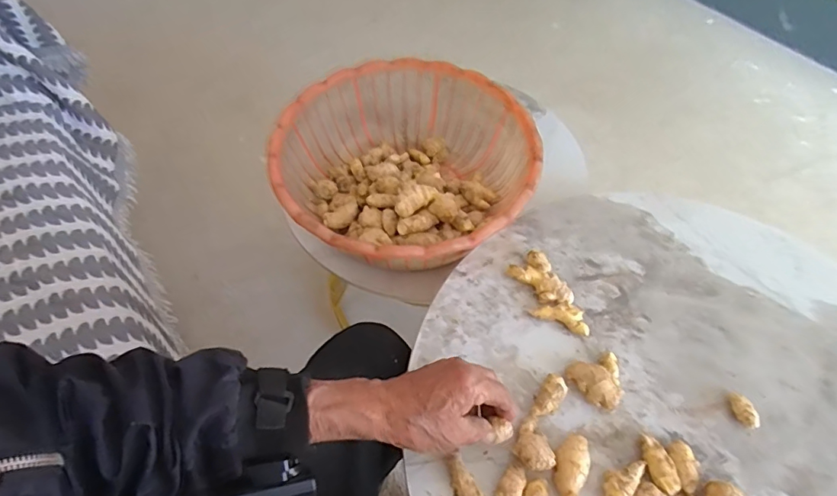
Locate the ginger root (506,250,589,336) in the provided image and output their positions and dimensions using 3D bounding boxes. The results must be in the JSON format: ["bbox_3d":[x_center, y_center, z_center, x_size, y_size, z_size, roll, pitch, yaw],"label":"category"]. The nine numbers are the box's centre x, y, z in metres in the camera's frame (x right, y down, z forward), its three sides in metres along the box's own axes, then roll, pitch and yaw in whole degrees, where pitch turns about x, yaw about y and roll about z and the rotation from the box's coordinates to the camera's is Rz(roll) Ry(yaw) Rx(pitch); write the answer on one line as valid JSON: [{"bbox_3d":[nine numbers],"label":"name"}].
[{"bbox_3d":[0.147,0.056,0.544,0.049,0.020,0.107,-23,59,-16],"label":"ginger root"}]

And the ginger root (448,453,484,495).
[{"bbox_3d":[0.043,0.217,0.435,0.021,0.012,0.057,-20,58,-14],"label":"ginger root"}]

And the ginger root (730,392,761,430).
[{"bbox_3d":[0.320,0.160,0.474,0.019,0.013,0.034,-20,58,-14],"label":"ginger root"}]

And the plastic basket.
[{"bbox_3d":[-0.021,-0.109,0.683,0.331,0.126,0.349,-17,57,-12],"label":"plastic basket"}]

